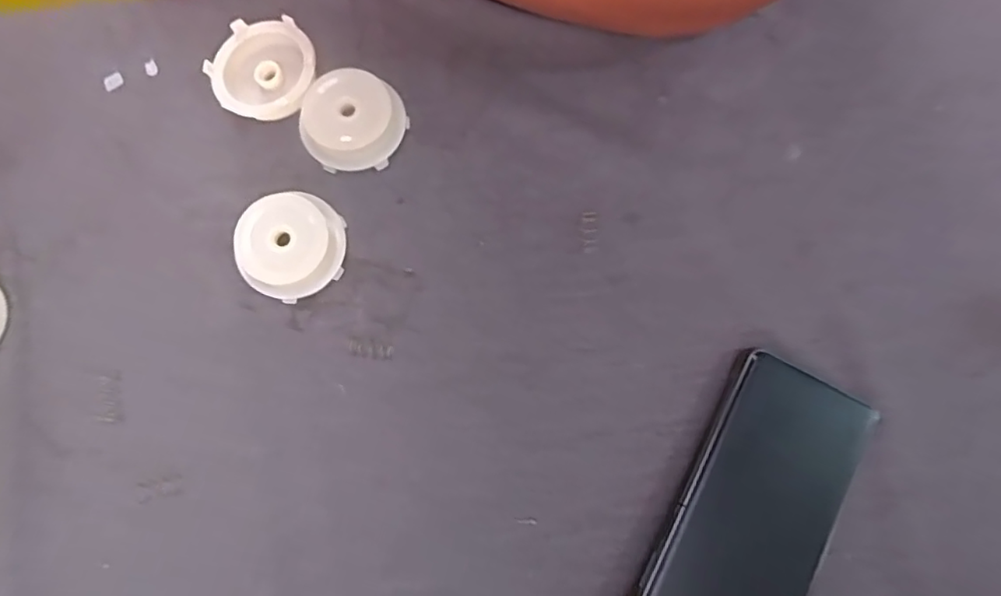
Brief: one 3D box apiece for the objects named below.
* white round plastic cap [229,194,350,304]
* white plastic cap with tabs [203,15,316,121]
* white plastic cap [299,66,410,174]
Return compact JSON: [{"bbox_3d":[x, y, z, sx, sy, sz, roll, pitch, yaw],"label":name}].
[{"bbox_3d":[-0.112,-0.028,0.296,0.054,0.022,0.054,0,80,1],"label":"white round plastic cap"},{"bbox_3d":[-0.131,-0.126,0.308,0.057,0.020,0.054,0,80,1],"label":"white plastic cap with tabs"},{"bbox_3d":[-0.082,-0.096,0.305,0.052,0.017,0.052,0,80,1],"label":"white plastic cap"}]

